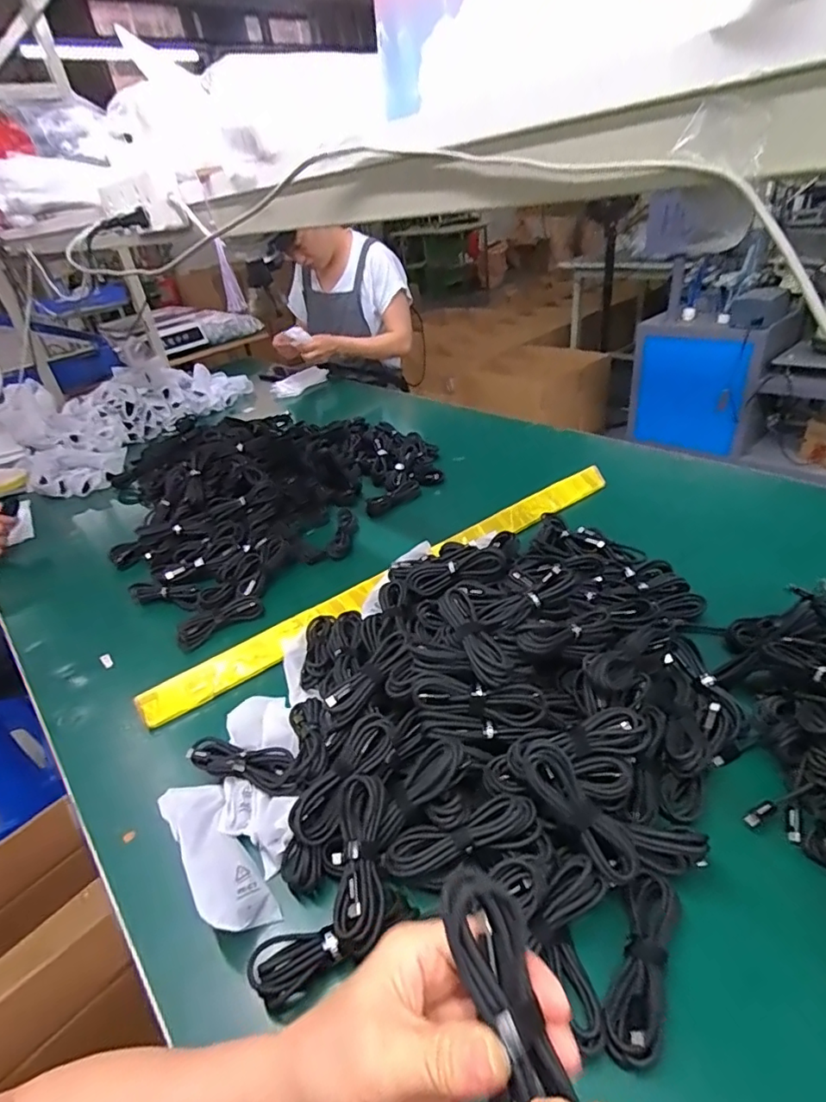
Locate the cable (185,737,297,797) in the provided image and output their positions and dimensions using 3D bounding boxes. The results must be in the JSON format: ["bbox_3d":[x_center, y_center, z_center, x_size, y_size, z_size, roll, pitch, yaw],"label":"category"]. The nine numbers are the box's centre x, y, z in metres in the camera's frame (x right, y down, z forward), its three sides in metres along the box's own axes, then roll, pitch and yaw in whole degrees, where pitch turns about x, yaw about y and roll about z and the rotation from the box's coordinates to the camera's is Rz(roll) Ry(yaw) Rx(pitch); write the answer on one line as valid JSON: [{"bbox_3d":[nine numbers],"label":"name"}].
[{"bbox_3d":[-0.153,0.193,0.491,0.113,0.018,0.035,7,37,21],"label":"cable"}]

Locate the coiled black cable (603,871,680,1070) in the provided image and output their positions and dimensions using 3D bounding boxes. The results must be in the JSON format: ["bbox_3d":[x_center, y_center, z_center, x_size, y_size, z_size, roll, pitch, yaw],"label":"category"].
[{"bbox_3d":[0.148,0.265,0.346,0.032,0.013,0.108,11,38,26],"label":"coiled black cable"}]

